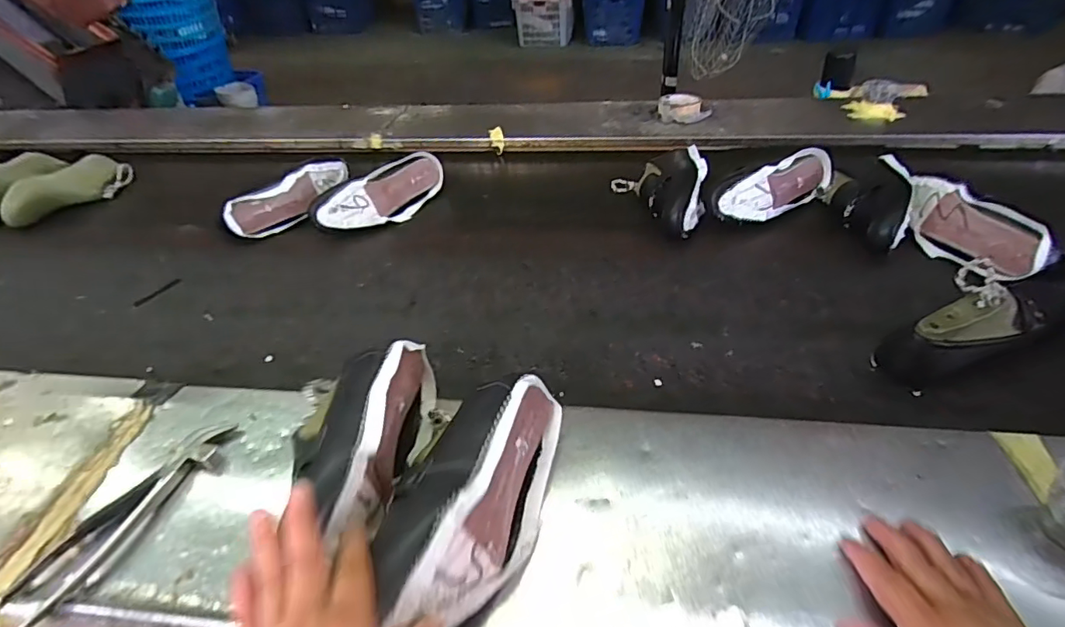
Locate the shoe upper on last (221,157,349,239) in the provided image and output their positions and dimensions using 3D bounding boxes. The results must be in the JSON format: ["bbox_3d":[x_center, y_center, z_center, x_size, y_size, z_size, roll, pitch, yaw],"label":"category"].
[{"bbox_3d":[-0.410,-0.202,0.921,0.071,0.073,0.241,16,44,23],"label":"shoe upper on last"}]

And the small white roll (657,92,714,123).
[{"bbox_3d":[0.313,-0.422,1.087,0.104,0.034,0.104,5,41,12],"label":"small white roll"}]

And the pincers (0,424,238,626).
[{"bbox_3d":[-0.348,0.162,0.457,0.058,0.032,0.188,17,44,24],"label":"pincers"}]

